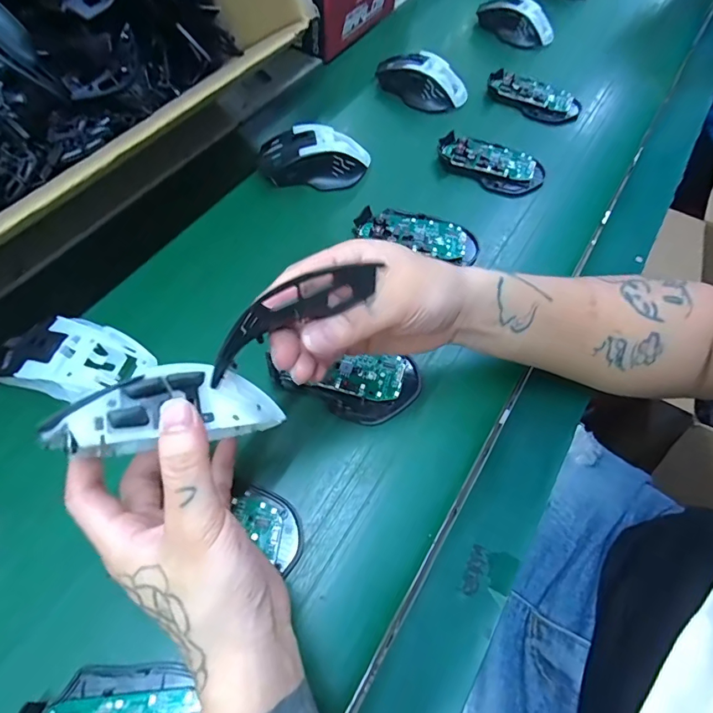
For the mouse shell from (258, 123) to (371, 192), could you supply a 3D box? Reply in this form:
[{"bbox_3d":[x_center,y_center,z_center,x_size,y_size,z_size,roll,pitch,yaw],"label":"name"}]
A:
[{"bbox_3d":[-0.044,-0.208,0.452,0.111,0.037,0.056,-5,62,-8],"label":"mouse shell"}]

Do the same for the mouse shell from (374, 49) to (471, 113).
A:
[{"bbox_3d":[0.080,-0.342,0.537,0.114,0.039,0.065,33,64,13],"label":"mouse shell"}]

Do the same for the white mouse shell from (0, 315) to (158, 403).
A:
[{"bbox_3d":[-0.206,0.001,0.326,0.098,0.036,0.070,11,61,1],"label":"white mouse shell"}]

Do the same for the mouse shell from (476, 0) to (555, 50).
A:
[{"bbox_3d":[0.227,-0.481,0.627,0.111,0.044,0.035,33,64,13],"label":"mouse shell"}]

